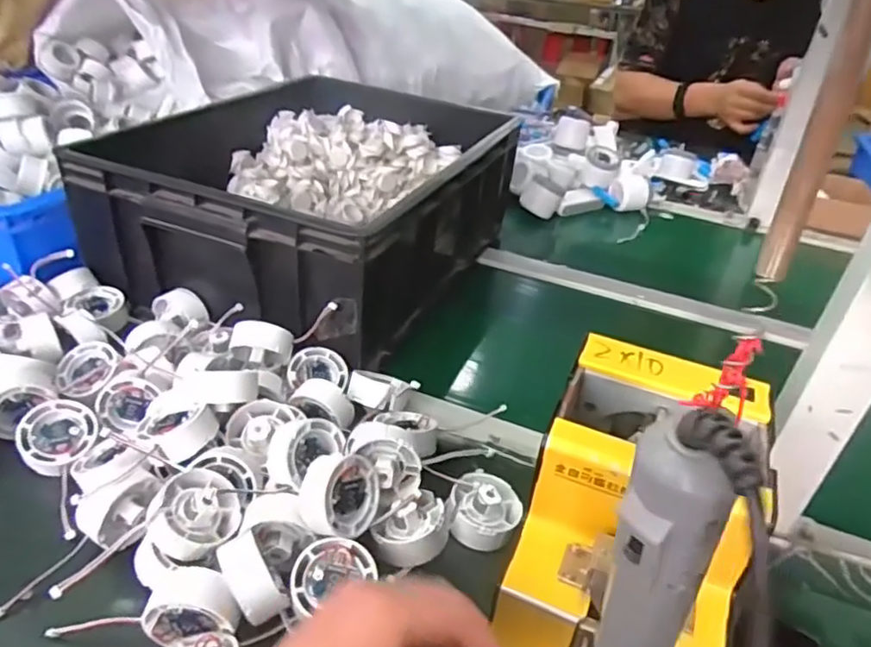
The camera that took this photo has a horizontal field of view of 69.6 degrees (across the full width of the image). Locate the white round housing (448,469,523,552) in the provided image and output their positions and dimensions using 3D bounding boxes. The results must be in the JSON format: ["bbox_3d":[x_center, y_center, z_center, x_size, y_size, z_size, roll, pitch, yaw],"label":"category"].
[{"bbox_3d":[0.037,0.138,0.471,0.052,0.025,0.058,14,34,11],"label":"white round housing"}]

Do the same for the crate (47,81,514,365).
[{"bbox_3d":[-0.139,-0.159,0.766,0.357,0.171,0.455,17,35,16],"label":"crate"}]

